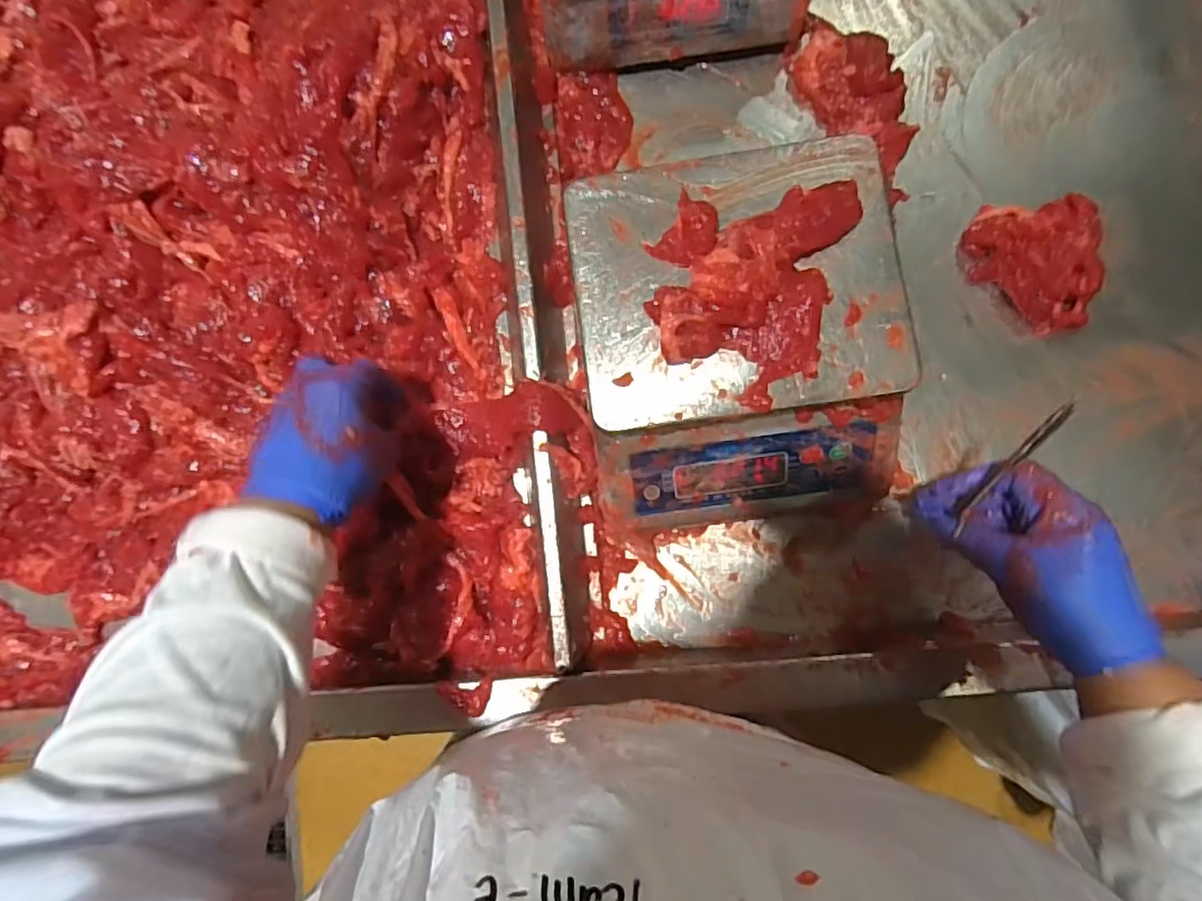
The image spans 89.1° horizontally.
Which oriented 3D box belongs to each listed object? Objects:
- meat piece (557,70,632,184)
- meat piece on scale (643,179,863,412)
[{"bbox_3d":[-0.006,-0.299,0.557,0.066,0.017,0.101,-4,85,2],"label":"meat piece"},{"bbox_3d":[0.097,-0.114,0.402,0.118,0.034,0.150,14,85,3],"label":"meat piece on scale"}]

